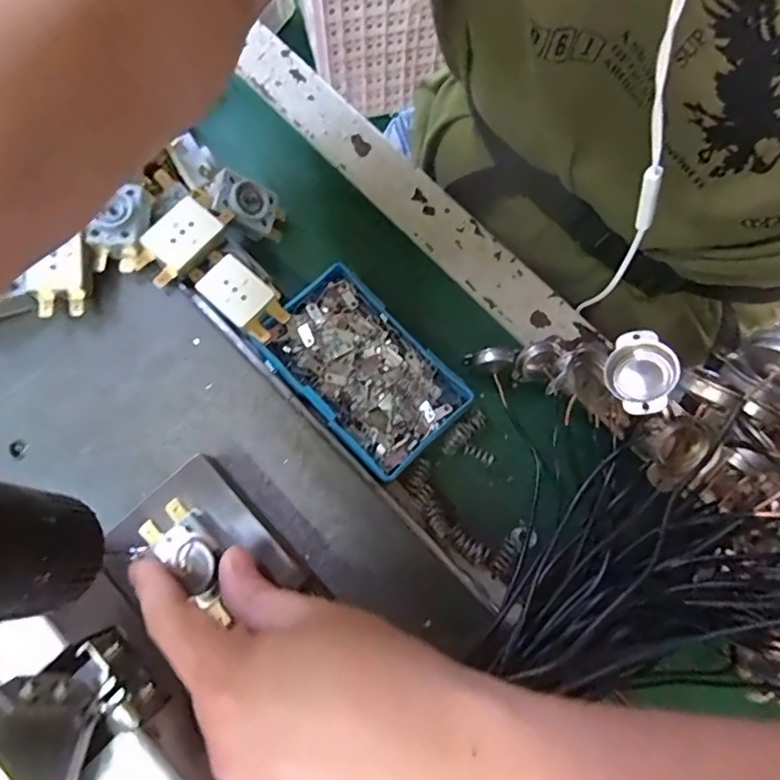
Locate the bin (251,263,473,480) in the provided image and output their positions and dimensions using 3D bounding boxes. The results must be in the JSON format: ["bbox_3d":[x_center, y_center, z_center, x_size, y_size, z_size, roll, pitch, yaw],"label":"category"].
[{"bbox_3d":[-0.016,-0.013,0.315,0.071,0.026,0.112,-43,81,-10],"label":"bin"}]

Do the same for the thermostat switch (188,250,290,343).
[{"bbox_3d":[-0.087,-0.055,0.310,0.028,0.014,0.063,-43,81,-11],"label":"thermostat switch"}]

